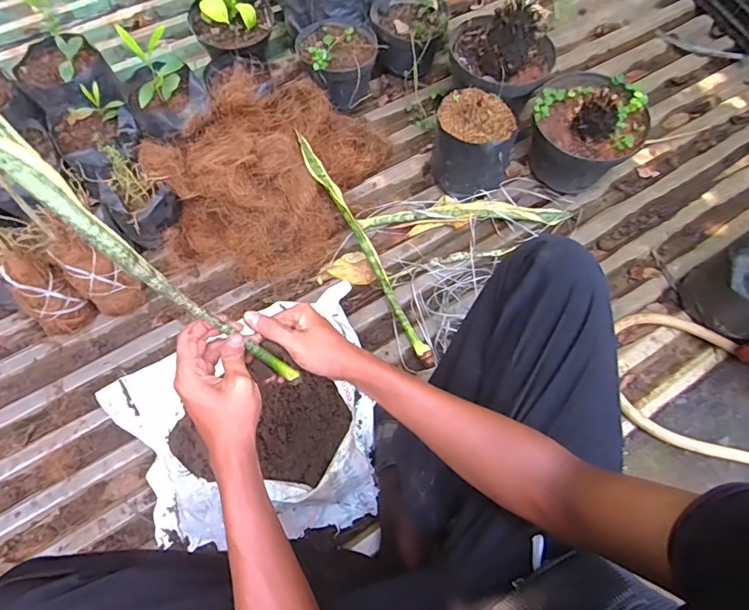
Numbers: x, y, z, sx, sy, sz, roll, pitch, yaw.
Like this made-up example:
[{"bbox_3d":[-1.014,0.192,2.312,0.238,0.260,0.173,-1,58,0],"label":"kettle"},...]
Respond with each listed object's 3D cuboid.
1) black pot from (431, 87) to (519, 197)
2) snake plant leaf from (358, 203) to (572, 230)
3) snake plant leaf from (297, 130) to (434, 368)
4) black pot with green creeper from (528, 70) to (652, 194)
[{"bbox_3d":[0.200,-0.323,0.946,0.157,0.163,0.143,2,69,-6],"label":"black pot"},{"bbox_3d":[0.189,-0.191,0.960,0.431,0.029,0.044,0,69,-6],"label":"snake plant leaf"},{"bbox_3d":[-0.023,-0.124,0.896,0.049,0.068,0.520,-26,74,-15],"label":"snake plant leaf"},{"bbox_3d":[0.427,-0.356,0.962,0.210,0.191,0.210,2,69,-6],"label":"black pot with green creeper"}]

